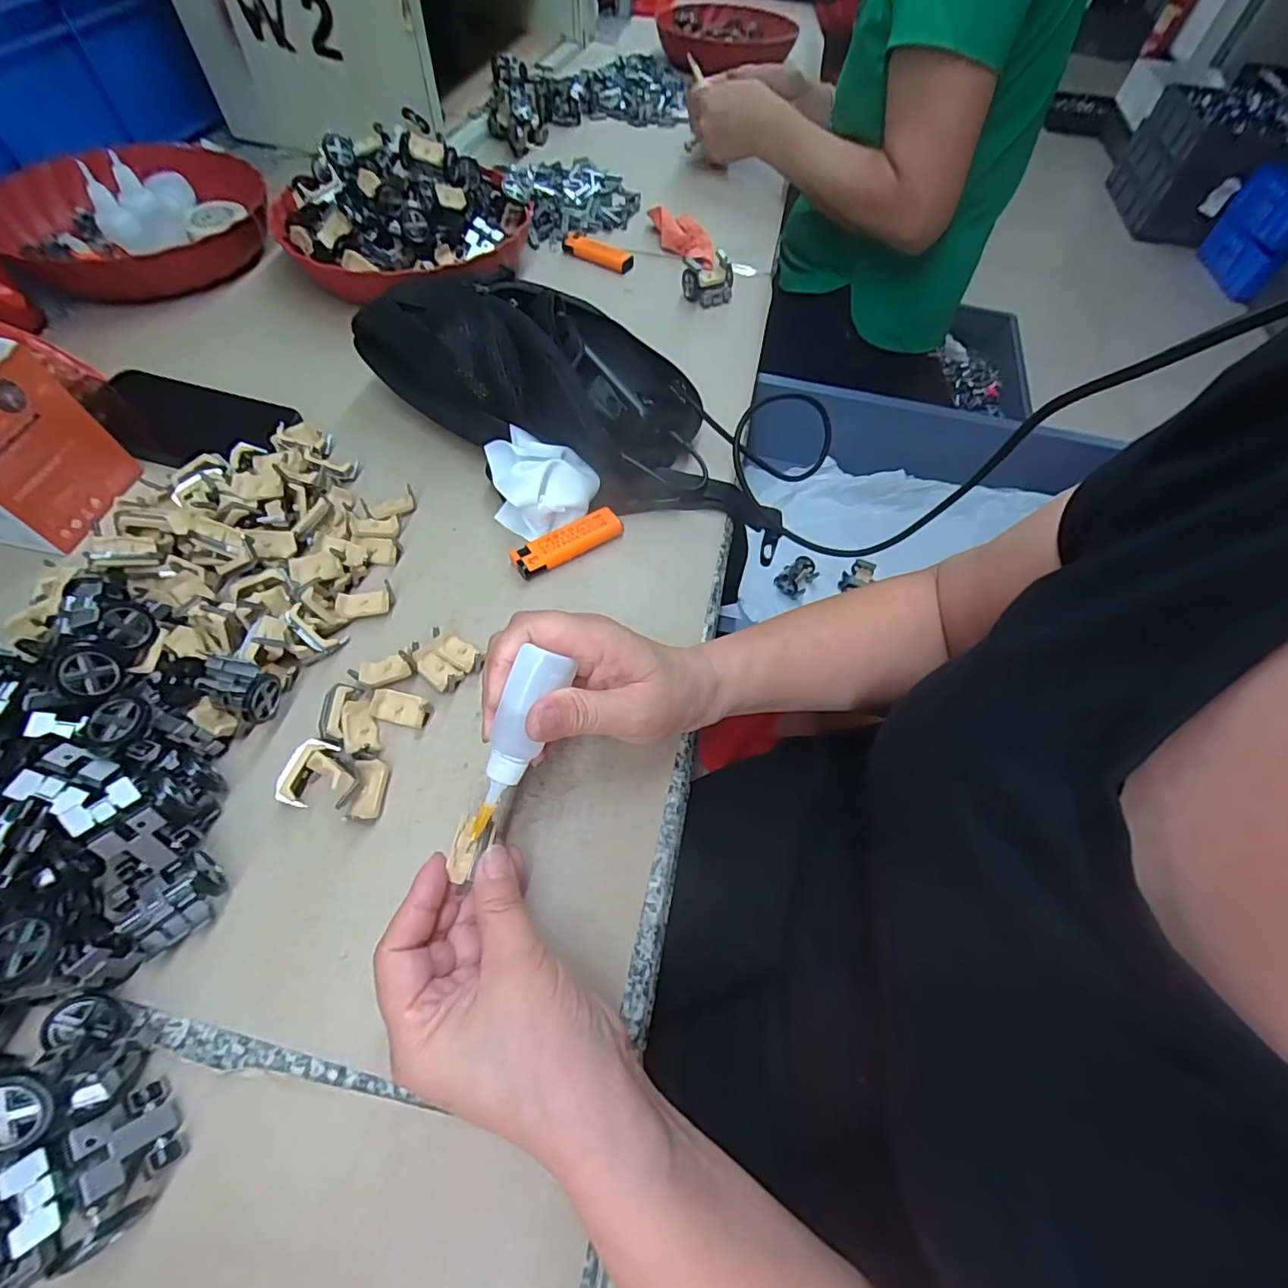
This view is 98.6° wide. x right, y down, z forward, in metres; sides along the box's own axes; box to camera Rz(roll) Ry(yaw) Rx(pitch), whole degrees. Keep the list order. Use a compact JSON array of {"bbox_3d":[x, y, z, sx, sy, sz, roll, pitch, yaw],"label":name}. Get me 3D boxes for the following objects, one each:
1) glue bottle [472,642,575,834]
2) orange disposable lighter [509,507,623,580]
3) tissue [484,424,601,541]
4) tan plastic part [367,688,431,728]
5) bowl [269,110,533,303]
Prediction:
[{"bbox_3d":[-0.057,0.045,0.248,0.020,0.019,0.090,24,100,10],"label":"glue bottle"},{"bbox_3d":[-0.055,-0.071,0.391,0.079,0.014,0.027,-30,66,-19],"label":"orange disposable lighter"},{"bbox_3d":[-0.082,-0.120,0.406,0.082,0.039,0.065,37,64,17],"label":"tissue"},{"bbox_3d":[-0.142,0.037,0.323,0.035,0.010,0.017,13,60,4],"label":"tan plastic part"},{"bbox_3d":[-0.246,-0.439,0.560,0.231,0.078,0.262,-30,66,-19],"label":"bowl"}]

